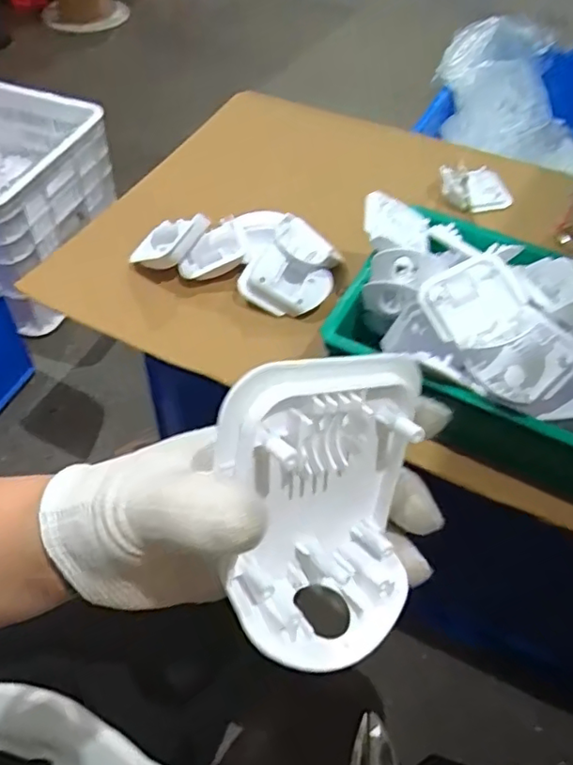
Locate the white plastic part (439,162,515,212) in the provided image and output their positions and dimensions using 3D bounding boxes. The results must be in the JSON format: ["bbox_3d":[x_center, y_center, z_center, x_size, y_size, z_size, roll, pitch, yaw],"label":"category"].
[{"bbox_3d":[0.272,-0.284,0.844,0.083,0.029,0.093,-18,56,-16],"label":"white plastic part"}]

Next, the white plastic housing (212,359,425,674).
[{"bbox_3d":[0.018,0.047,0.204,0.080,0.103,0.045,-6,30,-30],"label":"white plastic housing"}]

